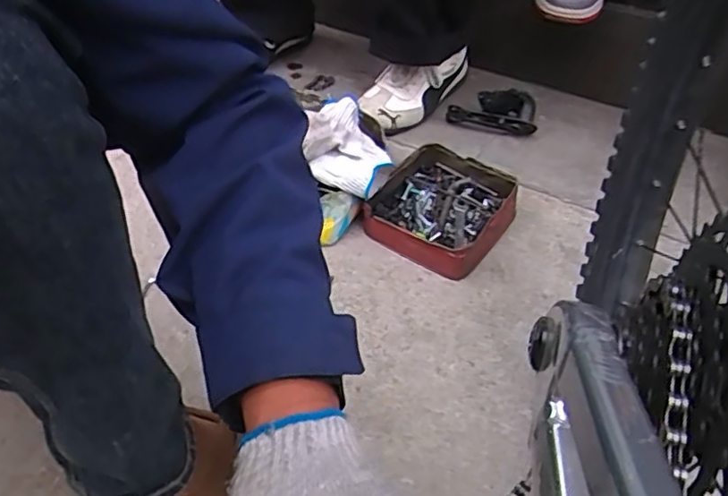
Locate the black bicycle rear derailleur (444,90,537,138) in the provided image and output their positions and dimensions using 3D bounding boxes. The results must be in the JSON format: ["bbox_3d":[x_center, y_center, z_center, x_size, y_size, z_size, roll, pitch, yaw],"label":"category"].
[{"bbox_3d":[0.204,-0.218,0.942,0.138,0.047,0.056,18,49,17],"label":"black bicycle rear derailleur"}]

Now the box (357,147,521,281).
[{"bbox_3d":[0.101,-0.055,0.792,0.172,0.044,0.162,29,55,25],"label":"box"}]

